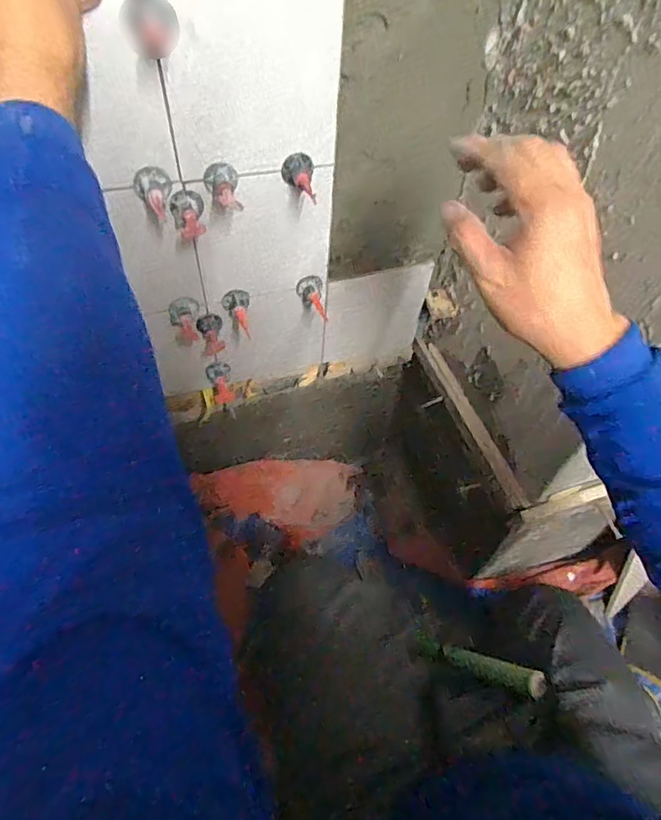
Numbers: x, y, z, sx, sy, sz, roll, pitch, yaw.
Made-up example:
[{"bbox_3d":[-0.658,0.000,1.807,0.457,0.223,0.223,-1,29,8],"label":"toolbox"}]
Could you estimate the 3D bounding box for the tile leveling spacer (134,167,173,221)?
[{"bbox_3d":[-0.156,-0.191,0.447,0.031,0.032,0.037,-11,55,-12],"label":"tile leveling spacer"}]

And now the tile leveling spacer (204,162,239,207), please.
[{"bbox_3d":[-0.099,-0.204,0.460,0.030,0.025,0.039,-7,55,-9],"label":"tile leveling spacer"}]

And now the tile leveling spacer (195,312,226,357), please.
[{"bbox_3d":[-0.143,-0.089,0.603,0.028,0.038,0.037,-11,55,-12],"label":"tile leveling spacer"}]

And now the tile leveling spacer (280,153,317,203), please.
[{"bbox_3d":[-0.030,-0.221,0.479,0.031,0.027,0.045,-2,54,-5],"label":"tile leveling spacer"}]

